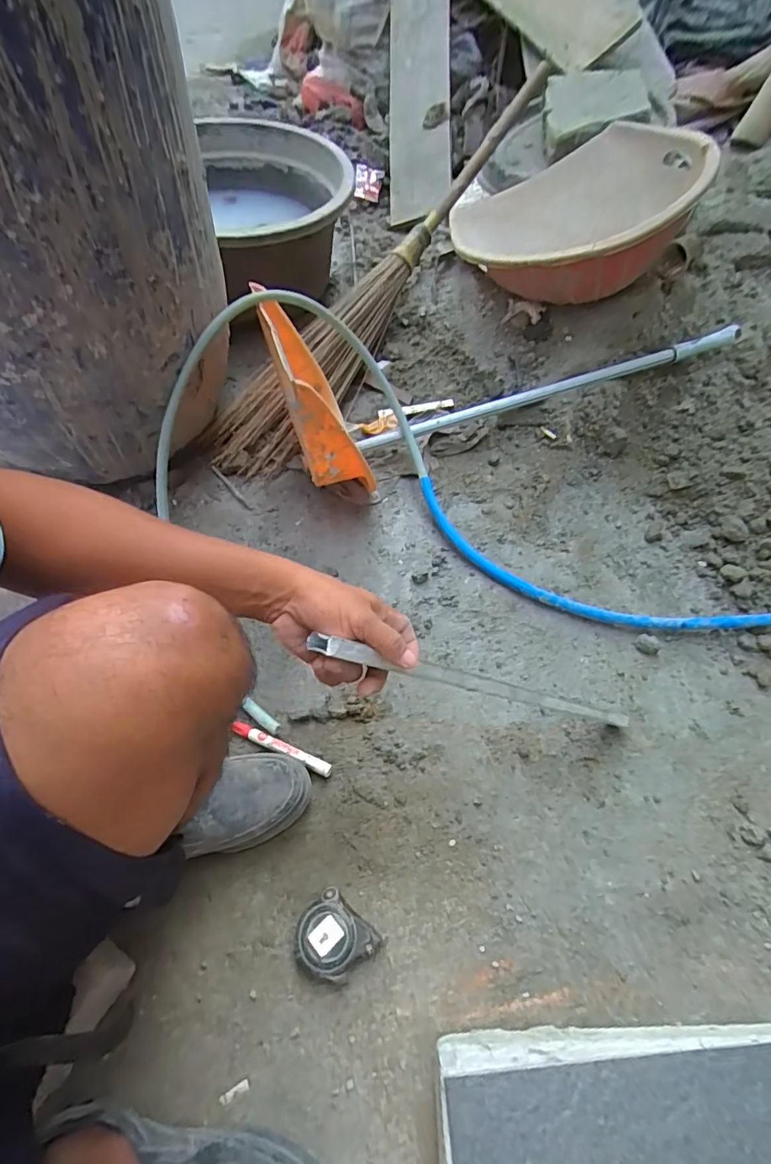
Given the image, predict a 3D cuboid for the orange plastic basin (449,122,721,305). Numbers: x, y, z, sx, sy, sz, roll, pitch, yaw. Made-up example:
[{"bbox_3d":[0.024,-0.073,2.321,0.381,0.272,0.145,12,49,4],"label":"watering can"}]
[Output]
[{"bbox_3d":[0.369,-0.705,1.021,0.449,0.154,0.516,6,57,25],"label":"orange plastic basin"}]

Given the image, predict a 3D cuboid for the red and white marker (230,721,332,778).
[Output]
[{"bbox_3d":[-0.134,0.212,0.664,0.141,0.023,0.018,21,57,13],"label":"red and white marker"}]

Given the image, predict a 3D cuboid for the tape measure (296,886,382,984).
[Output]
[{"bbox_3d":[-0.055,0.376,0.541,0.079,0.035,0.072,38,62,22],"label":"tape measure"}]

